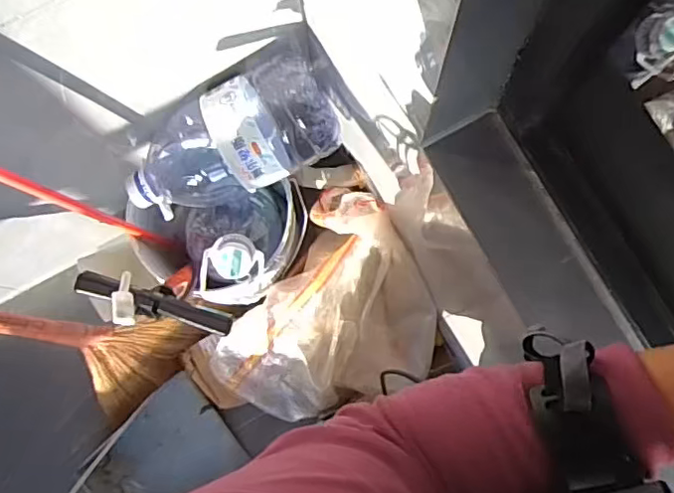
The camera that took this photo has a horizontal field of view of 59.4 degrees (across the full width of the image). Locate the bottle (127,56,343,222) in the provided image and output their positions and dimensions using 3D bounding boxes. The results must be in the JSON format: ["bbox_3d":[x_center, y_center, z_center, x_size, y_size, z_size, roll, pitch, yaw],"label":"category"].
[{"bbox_3d":[-0.176,-0.164,0.987,0.350,0.188,0.165,-23,80,14],"label":"bottle"}]

